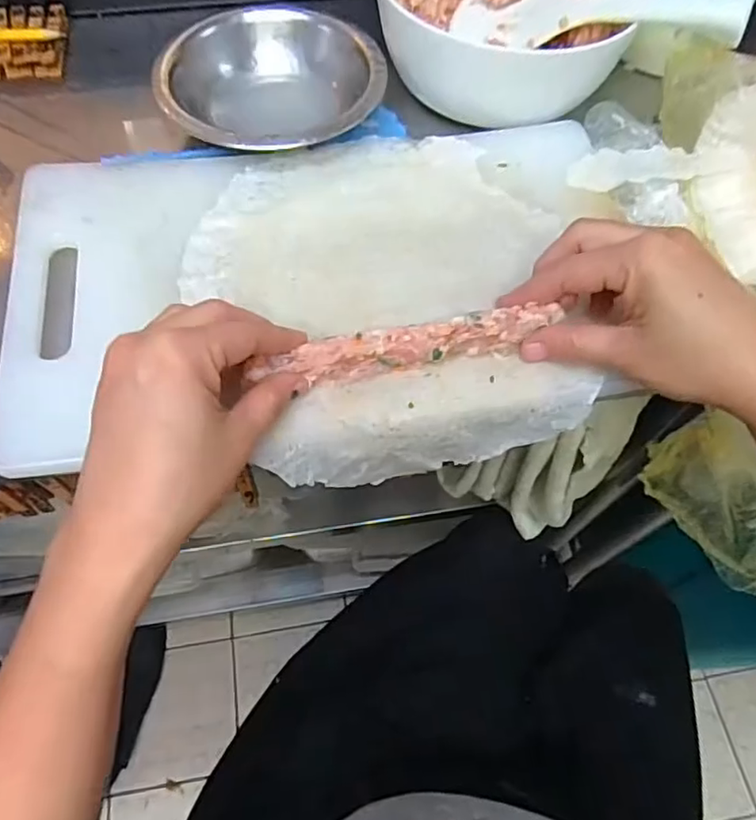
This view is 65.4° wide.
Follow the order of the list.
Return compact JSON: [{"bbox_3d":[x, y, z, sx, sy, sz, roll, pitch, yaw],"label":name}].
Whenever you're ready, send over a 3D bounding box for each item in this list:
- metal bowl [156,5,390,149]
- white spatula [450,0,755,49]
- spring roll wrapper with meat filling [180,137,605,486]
[{"bbox_3d":[-0.072,-0.223,0.404,0.139,0.037,0.139,0,61,0],"label":"metal bowl"},{"bbox_3d":[0.141,-0.263,0.395,0.194,0.022,0.046,21,62,31],"label":"white spatula"},{"bbox_3d":[0.003,-0.073,0.352,0.205,0.052,0.212,-12,62,-7],"label":"spring roll wrapper with meat filling"}]

